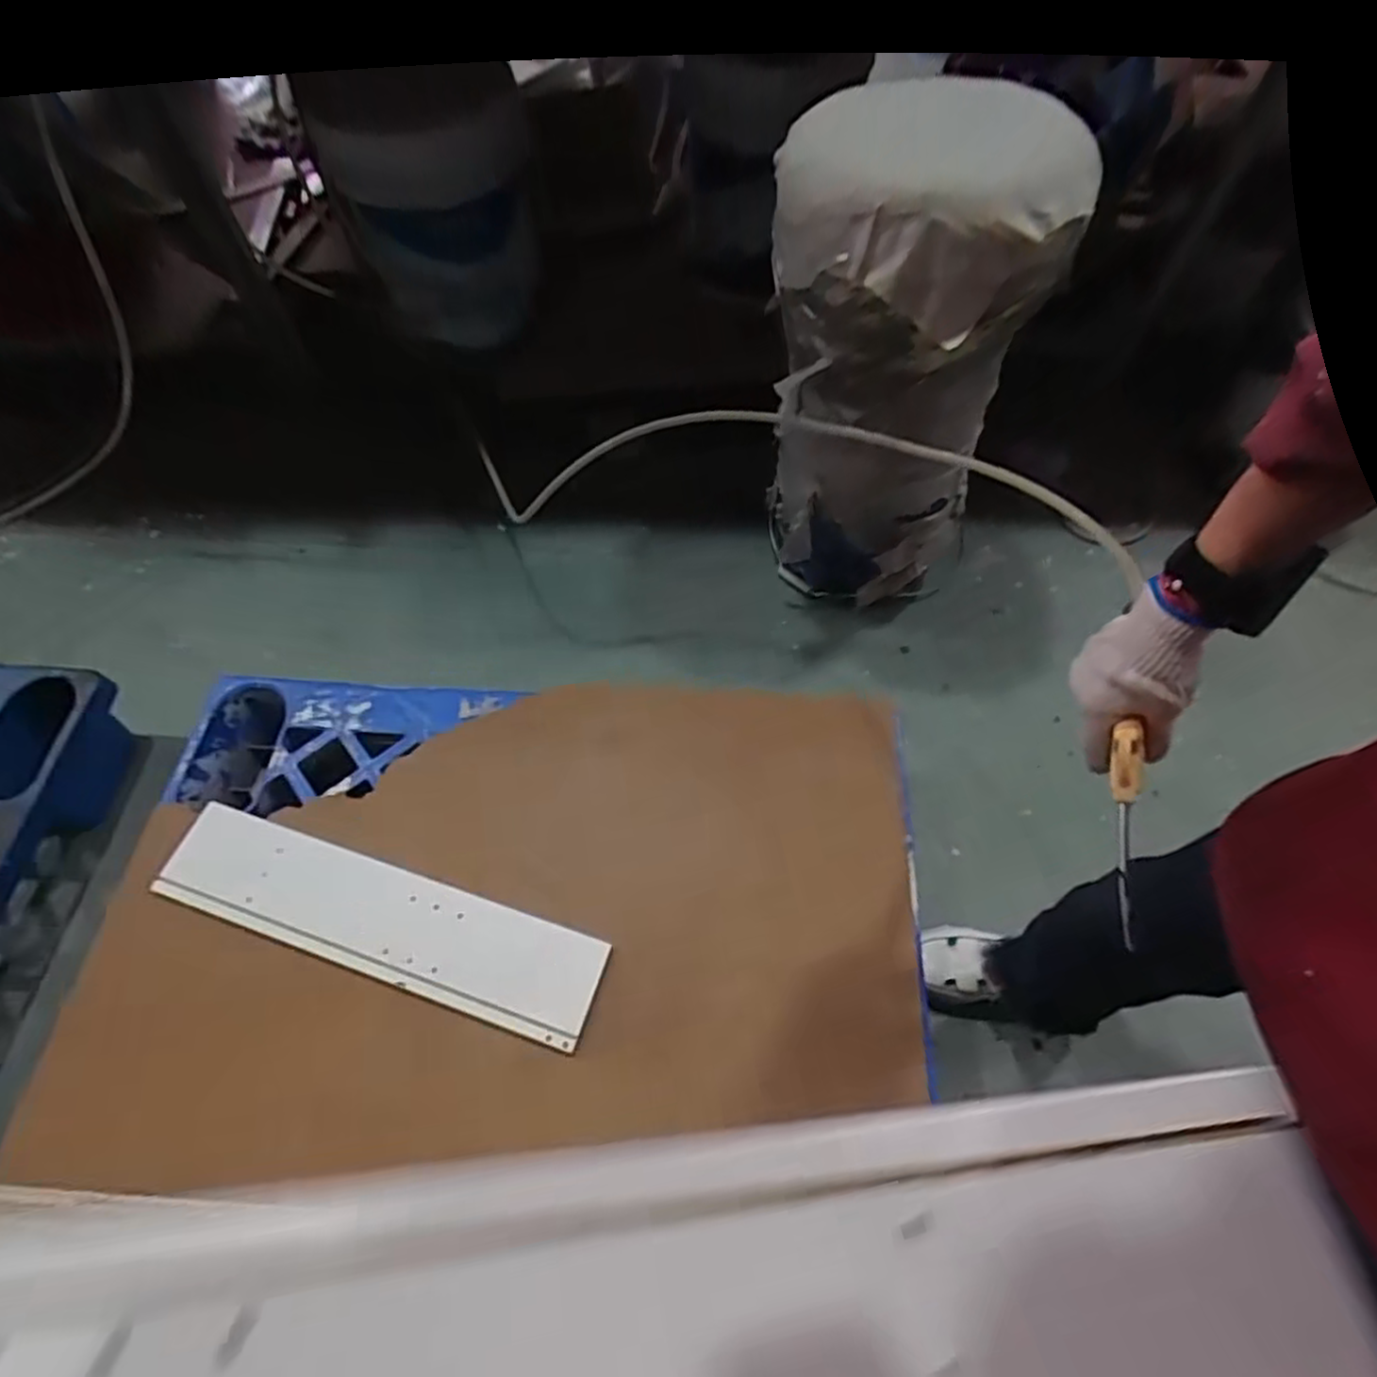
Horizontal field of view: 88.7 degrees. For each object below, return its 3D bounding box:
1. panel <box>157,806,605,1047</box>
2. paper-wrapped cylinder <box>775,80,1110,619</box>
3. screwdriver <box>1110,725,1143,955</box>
[{"bbox_3d":[-0.373,0.275,0.847,0.548,0.014,0.120,16,62,9],"label":"panel"},{"bbox_3d":[0.269,-0.422,1.013,0.330,0.607,0.310,7,61,4],"label":"paper-wrapped cylinder"},{"bbox_3d":[0.294,0.097,0.477,0.017,0.020,0.145,5,83,3],"label":"screwdriver"}]

